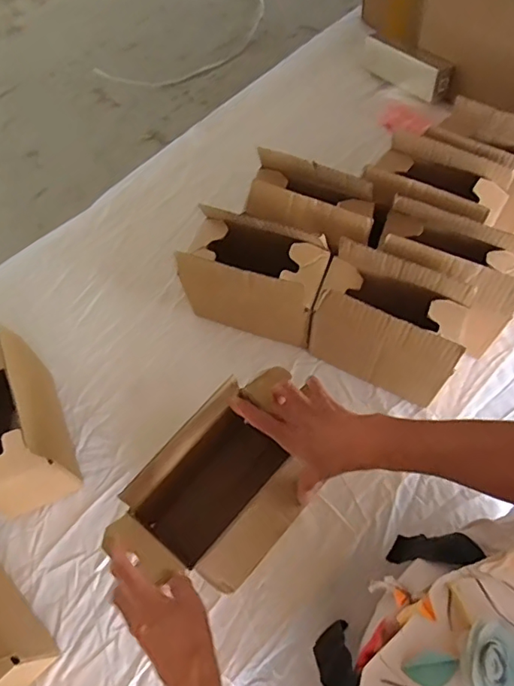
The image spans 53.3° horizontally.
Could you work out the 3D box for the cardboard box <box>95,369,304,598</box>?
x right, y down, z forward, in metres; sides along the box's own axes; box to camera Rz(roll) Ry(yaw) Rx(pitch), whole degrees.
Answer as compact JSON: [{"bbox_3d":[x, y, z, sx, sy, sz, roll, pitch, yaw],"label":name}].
[{"bbox_3d":[-0.029,0.170,0.593,0.153,0.173,0.228,38,67,20],"label":"cardboard box"}]

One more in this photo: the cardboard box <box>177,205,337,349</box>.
[{"bbox_3d":[0.000,-0.086,0.694,0.177,0.147,0.095,15,65,11],"label":"cardboard box"}]

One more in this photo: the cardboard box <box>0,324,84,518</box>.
[{"bbox_3d":[-0.296,0.092,0.619,0.099,0.163,0.175,-24,64,-9],"label":"cardboard box"}]

